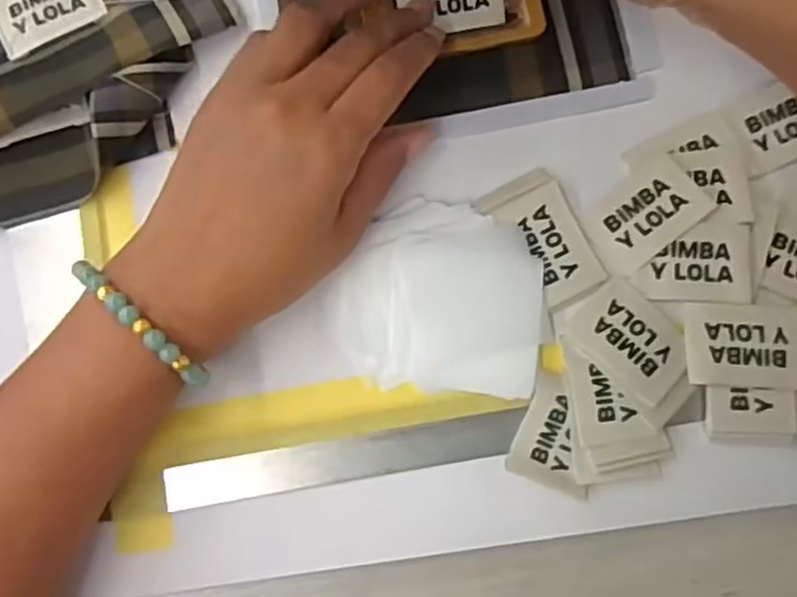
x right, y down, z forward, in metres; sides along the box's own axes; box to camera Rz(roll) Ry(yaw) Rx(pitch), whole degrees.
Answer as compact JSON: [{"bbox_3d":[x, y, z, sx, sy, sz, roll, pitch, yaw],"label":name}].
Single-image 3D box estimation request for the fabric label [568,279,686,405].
[{"bbox_3d":[0.097,0.017,0.291,0.047,0.007,0.036,43,86,5],"label":"fabric label"}]

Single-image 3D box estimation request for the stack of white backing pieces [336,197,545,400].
[{"bbox_3d":[0.018,-0.001,0.299,0.083,0.006,0.079,4,83,1],"label":"stack of white backing pieces"}]

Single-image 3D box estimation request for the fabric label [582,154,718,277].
[{"bbox_3d":[0.107,-0.036,0.303,0.050,0.004,0.031,-38,77,2],"label":"fabric label"}]

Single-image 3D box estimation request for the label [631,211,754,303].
[{"bbox_3d":[0.126,-0.017,0.297,0.046,0.004,0.036,4,83,1],"label":"label"}]

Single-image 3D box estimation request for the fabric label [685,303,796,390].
[{"bbox_3d":[0.145,0.019,0.291,0.051,0.005,0.035,1,83,1],"label":"fabric label"}]

